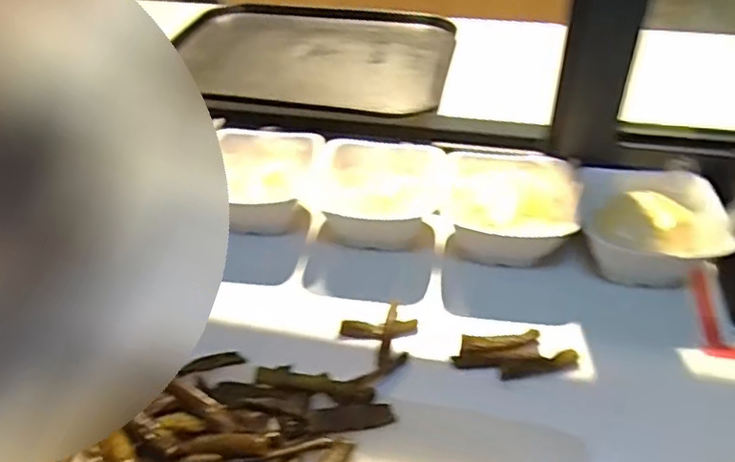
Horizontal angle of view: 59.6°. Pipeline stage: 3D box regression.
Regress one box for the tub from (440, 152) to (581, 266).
[{"bbox_3d":[0.164,-0.021,0.761,0.152,0.080,0.154,6,40,10],"label":"tub"}]

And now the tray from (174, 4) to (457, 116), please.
[{"bbox_3d":[-0.087,-0.274,0.991,0.421,0.026,0.287,9,48,7],"label":"tray"}]

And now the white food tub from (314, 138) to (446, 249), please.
[{"bbox_3d":[0.013,-0.043,0.794,0.156,0.079,0.123,10,41,14],"label":"white food tub"}]

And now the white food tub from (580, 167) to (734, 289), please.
[{"bbox_3d":[0.314,0.001,0.725,0.153,0.082,0.132,9,41,14],"label":"white food tub"}]

